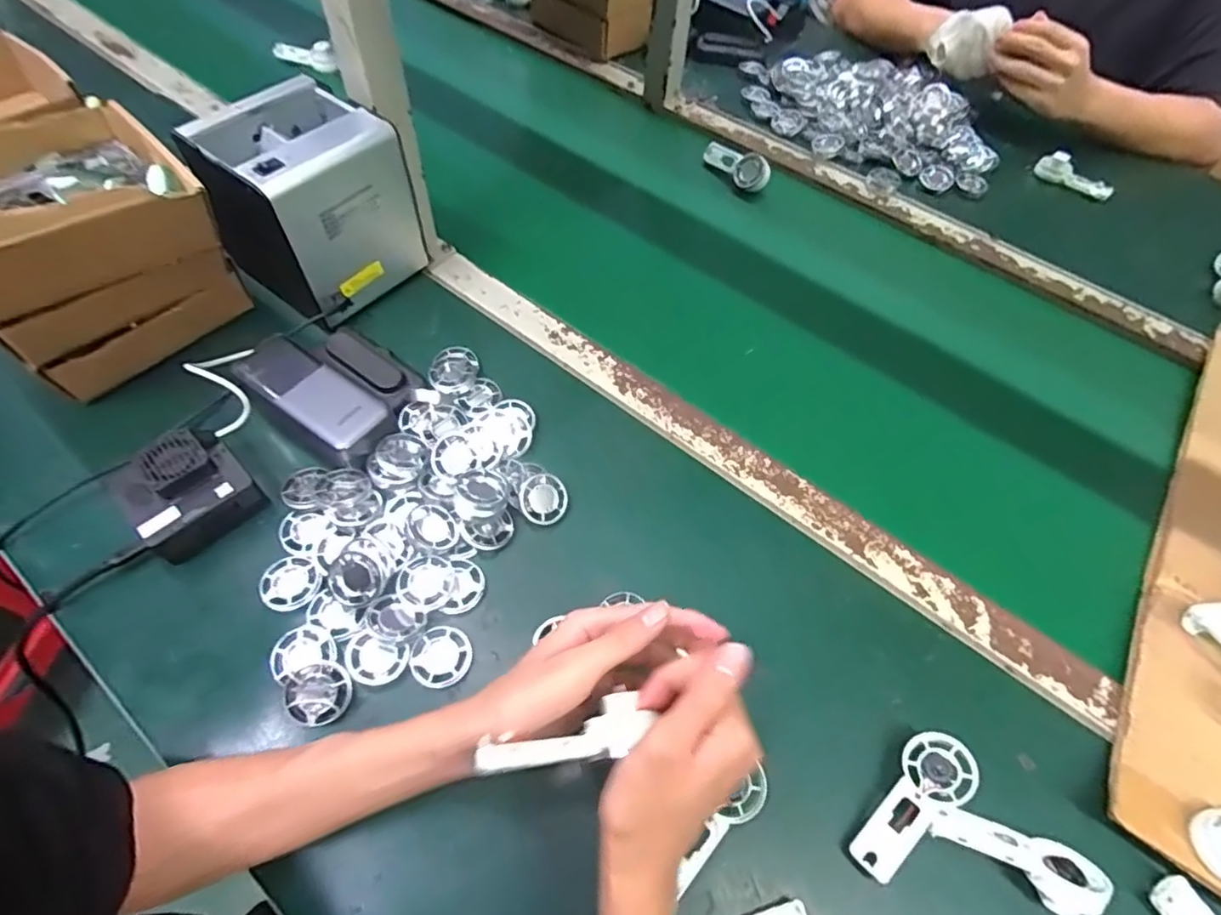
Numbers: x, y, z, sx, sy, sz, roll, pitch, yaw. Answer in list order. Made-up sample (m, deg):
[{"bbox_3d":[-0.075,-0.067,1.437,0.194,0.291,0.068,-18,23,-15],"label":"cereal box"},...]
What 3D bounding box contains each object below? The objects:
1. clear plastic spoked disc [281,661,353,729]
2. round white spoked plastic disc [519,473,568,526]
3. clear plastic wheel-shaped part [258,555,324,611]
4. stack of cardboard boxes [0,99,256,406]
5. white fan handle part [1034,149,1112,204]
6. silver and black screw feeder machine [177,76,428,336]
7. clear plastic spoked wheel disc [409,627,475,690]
[{"bbox_3d":[-0.188,0.152,0.392,0.041,0.012,0.036,-11,59,-11],"label":"clear plastic spoked disc"},{"bbox_3d":[-0.052,0.033,0.477,0.036,0.004,0.038,0,90,-15],"label":"round white spoked plastic disc"},{"bbox_3d":[-0.228,0.091,0.438,0.041,0.009,0.040,2,57,-3],"label":"clear plastic wheel-shaped part"},{"bbox_3d":[-0.430,-0.173,0.501,0.168,0.160,0.170,38,62,19],"label":"stack of cardboard boxes"},{"bbox_3d":[0.605,-0.366,0.795,0.096,0.030,0.031,32,60,15],"label":"white fan handle part"},{"bbox_3d":[-0.268,-0.224,0.552,0.125,0.150,0.126,32,60,15],"label":"silver and black screw feeder machine"},{"bbox_3d":[-0.116,0.136,0.417,0.040,0.006,0.038,2,57,-3],"label":"clear plastic spoked wheel disc"}]

